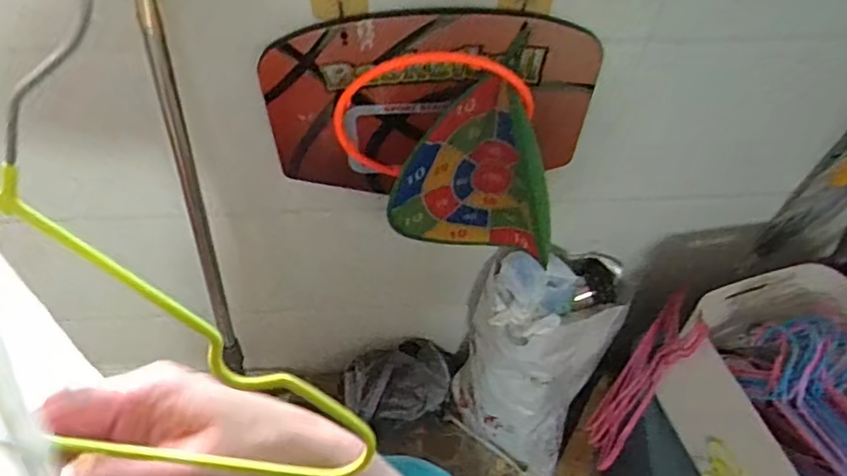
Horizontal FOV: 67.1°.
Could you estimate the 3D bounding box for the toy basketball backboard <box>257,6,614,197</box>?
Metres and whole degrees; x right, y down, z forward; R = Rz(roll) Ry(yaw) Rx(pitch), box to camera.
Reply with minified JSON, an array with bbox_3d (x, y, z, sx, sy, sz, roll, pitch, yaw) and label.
[{"bbox_3d":[0.006,-0.151,0.780,0.381,0.284,0.038,5,54,0],"label":"toy basketball backboard"}]

